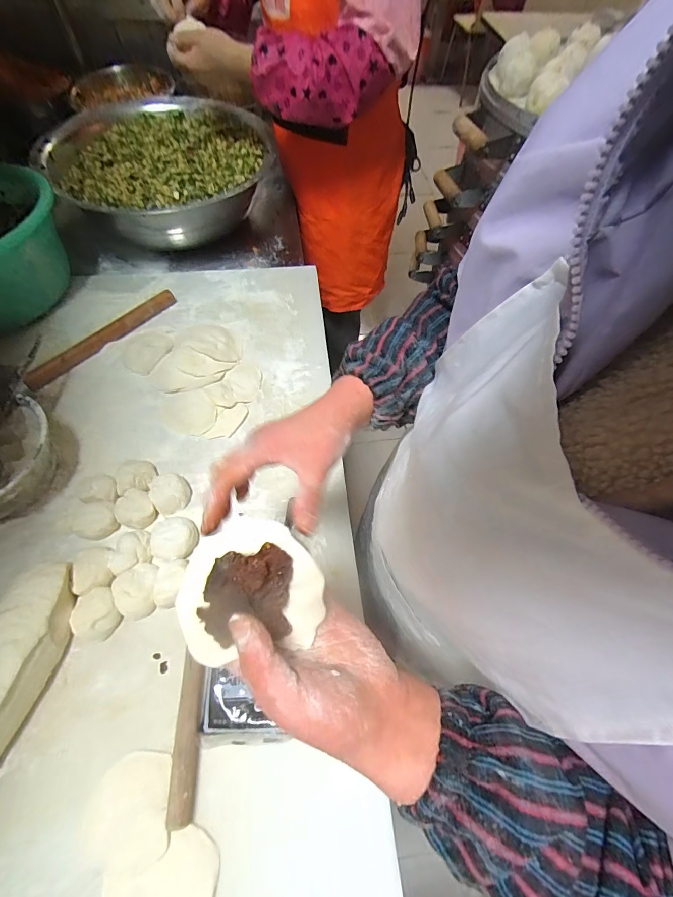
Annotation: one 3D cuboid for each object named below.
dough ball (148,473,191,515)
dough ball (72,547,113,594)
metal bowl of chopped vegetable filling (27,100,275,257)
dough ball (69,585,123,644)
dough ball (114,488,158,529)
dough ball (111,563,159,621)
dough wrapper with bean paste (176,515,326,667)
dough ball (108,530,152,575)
[{"bbox_3d":[-0.239,0.062,0.547,0.051,0.027,0.054,1,61,-2],"label":"dough ball"},{"bbox_3d":[-0.312,0.156,0.491,0.046,0.027,0.055,-18,64,-12],"label":"dough ball"},{"bbox_3d":[-0.362,-0.591,0.846,0.438,0.144,0.416,1,61,-2],"label":"metal bowl of chopped vegetable filling"},{"bbox_3d":[-0.293,0.202,0.465,0.053,0.029,0.055,1,61,-2],"label":"dough ball"},{"bbox_3d":[-0.279,0.085,0.529,0.048,0.027,0.048,1,61,-2],"label":"dough ball"},{"bbox_3d":[-0.249,0.177,0.477,0.047,0.031,0.062,-11,63,-9],"label":"dough ball"},{"bbox_3d":[-0.056,0.084,0.240,0.088,0.042,0.078,-10,62,-8],"label":"dough wrapper with bean paste"},{"bbox_3d":[-0.267,0.134,0.497,0.046,0.022,0.050,-12,63,-9],"label":"dough ball"}]

